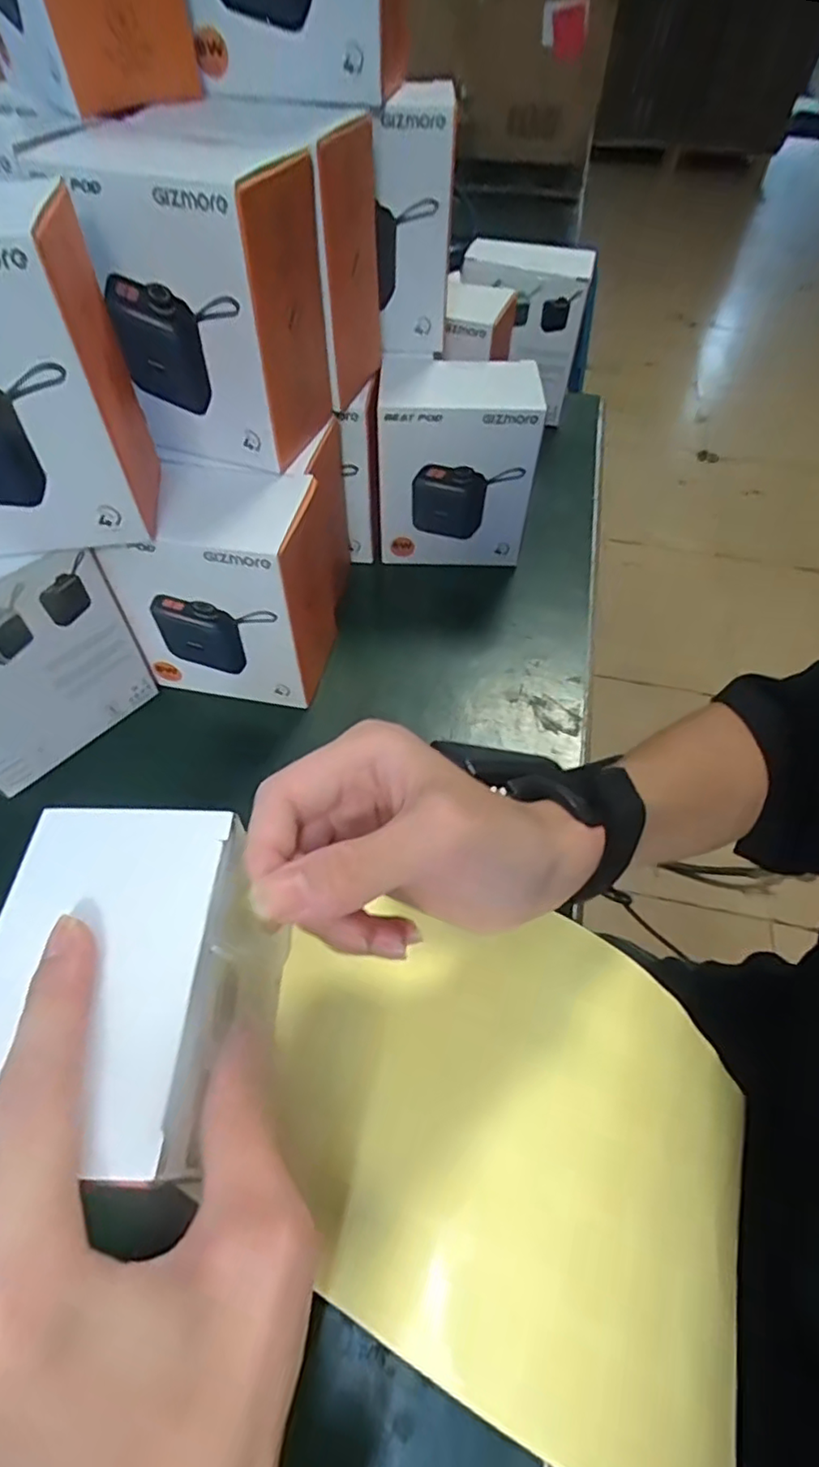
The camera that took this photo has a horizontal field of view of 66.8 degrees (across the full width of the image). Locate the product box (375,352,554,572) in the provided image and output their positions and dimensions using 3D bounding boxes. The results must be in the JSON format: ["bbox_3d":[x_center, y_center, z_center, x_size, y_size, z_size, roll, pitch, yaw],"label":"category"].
[{"bbox_3d":[0.029,-0.178,0.416,0.103,0.116,0.069,5,54,2],"label":"product box"}]

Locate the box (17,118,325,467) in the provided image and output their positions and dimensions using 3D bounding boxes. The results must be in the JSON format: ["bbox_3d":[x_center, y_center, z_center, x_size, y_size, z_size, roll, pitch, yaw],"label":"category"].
[{"bbox_3d":[-0.091,-0.199,0.287,0.104,0.111,0.072,21,56,13],"label":"box"}]

